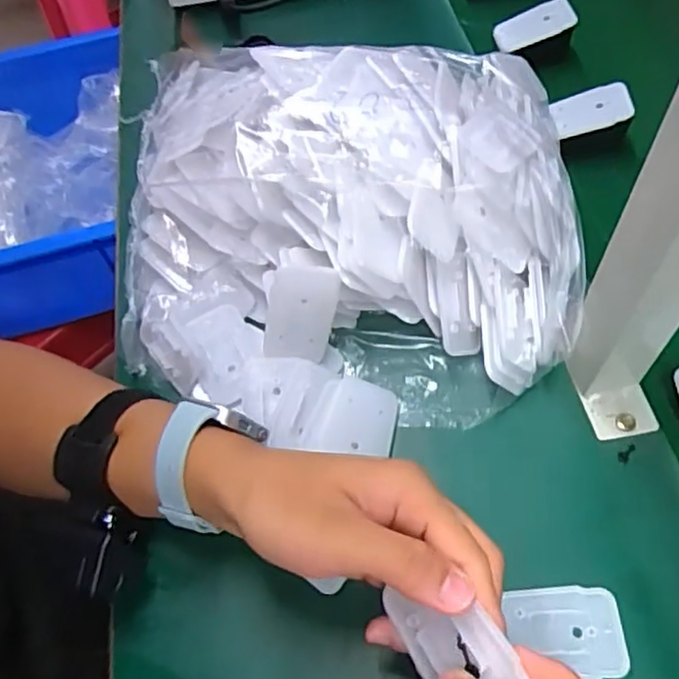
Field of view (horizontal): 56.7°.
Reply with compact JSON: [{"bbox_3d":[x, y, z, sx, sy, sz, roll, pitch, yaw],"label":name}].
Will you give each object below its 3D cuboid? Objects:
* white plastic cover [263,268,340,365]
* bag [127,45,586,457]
[{"bbox_3d":[-0.026,-0.018,0.415,0.043,0.063,0.006,9,20,-2],"label":"white plastic cover"},{"bbox_3d":[-0.007,-0.091,0.441,0.334,0.101,0.301,7,60,9],"label":"bag"}]

